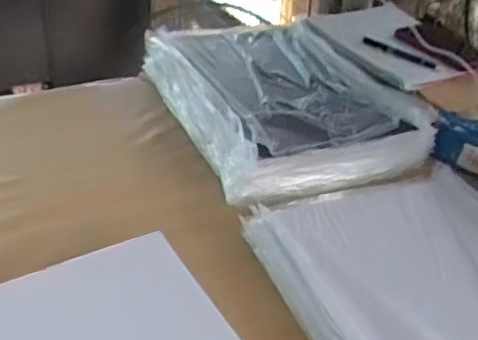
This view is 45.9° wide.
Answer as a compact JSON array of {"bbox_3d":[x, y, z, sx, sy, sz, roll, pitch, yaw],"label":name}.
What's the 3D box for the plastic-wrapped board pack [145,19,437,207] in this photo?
[{"bbox_3d":[0.061,-0.133,0.903,0.319,0.082,0.428,-11,38,-21],"label":"plastic-wrapped board pack"}]

